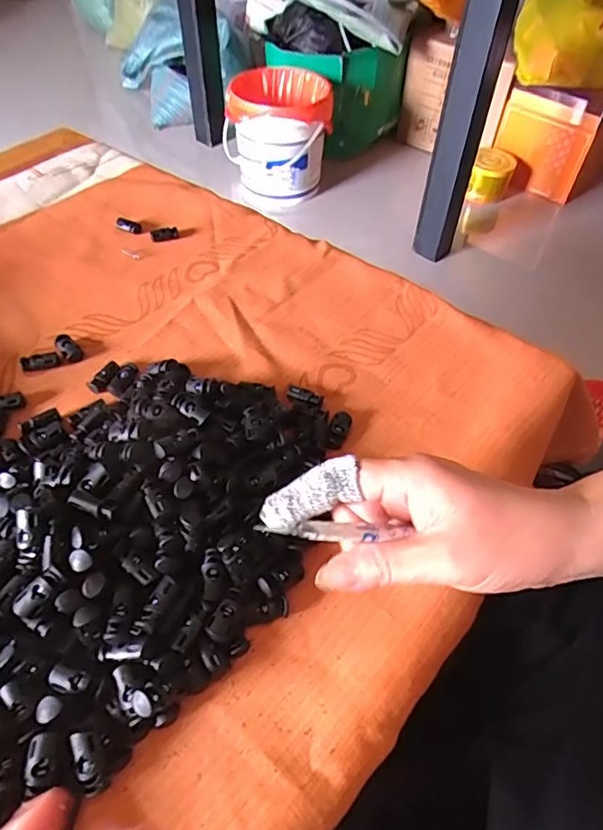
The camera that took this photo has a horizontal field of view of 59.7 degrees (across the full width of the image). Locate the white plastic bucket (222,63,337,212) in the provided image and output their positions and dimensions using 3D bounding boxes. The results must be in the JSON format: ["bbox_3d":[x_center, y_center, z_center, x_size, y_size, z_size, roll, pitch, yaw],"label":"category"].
[{"bbox_3d":[-0.067,-0.742,1.442,0.274,0.287,0.217,-8,53,-7],"label":"white plastic bucket"}]

